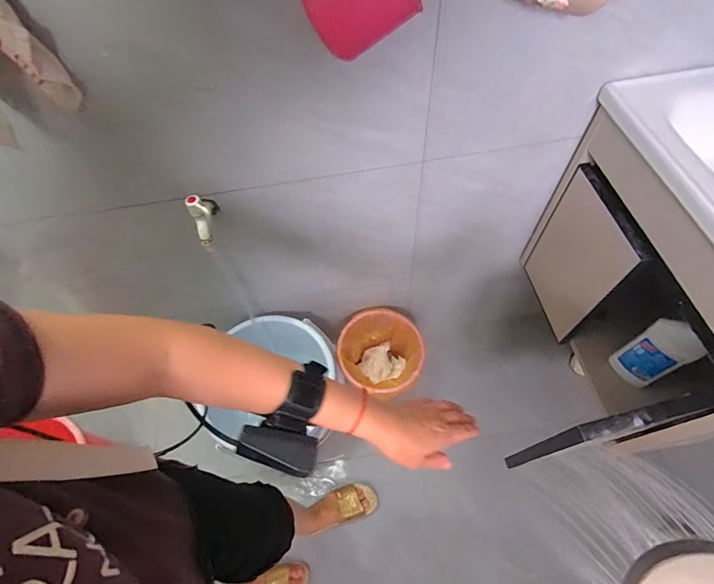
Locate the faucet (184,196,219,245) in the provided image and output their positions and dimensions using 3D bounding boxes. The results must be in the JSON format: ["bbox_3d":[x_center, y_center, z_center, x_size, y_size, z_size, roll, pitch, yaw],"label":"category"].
[{"bbox_3d":[-0.264,-0.134,0.664,0.033,0.082,0.067,-3,55,-1],"label":"faucet"}]

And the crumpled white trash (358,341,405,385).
[{"bbox_3d":[0.080,0.216,1.185,0.124,0.051,0.124,-24,58,-15],"label":"crumpled white trash"}]

